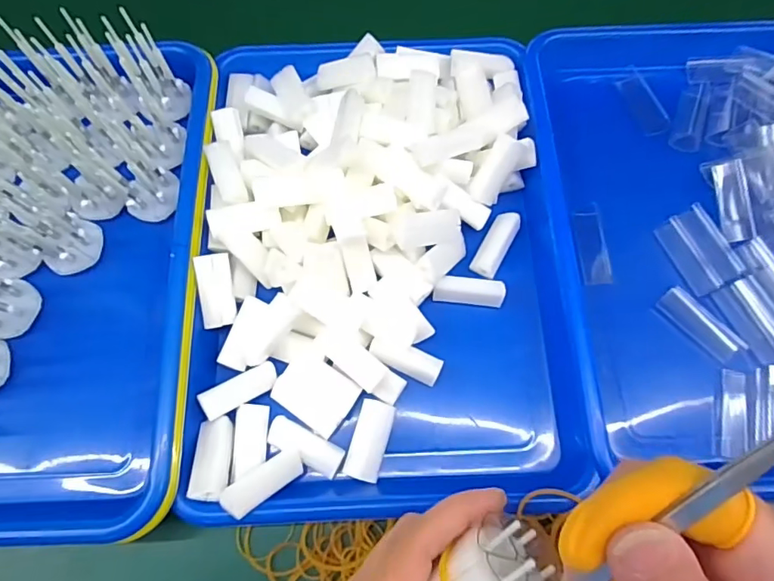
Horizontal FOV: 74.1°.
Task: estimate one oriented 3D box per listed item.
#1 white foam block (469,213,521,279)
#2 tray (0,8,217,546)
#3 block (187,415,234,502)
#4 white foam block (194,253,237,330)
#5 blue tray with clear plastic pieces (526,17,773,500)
[{"bbox_3d":[0.074,-0.031,0.350,0.018,0.018,0.046,28,72,12],"label":"white foam block"},{"bbox_3d":[-0.240,-0.026,0.323,0.241,0.074,0.340,-2,69,1],"label":"tray"},{"bbox_3d":[-0.099,0.096,0.291,0.019,0.013,0.046,-3,51,0],"label":"block"},{"bbox_3d":[-0.107,0.000,0.321,0.019,0.011,0.045,-6,91,-1],"label":"white foam block"},{"bbox_3d":[0.230,-0.045,0.343,0.244,0.034,0.331,-2,69,1],"label":"blue tray with clear plastic pieces"}]

